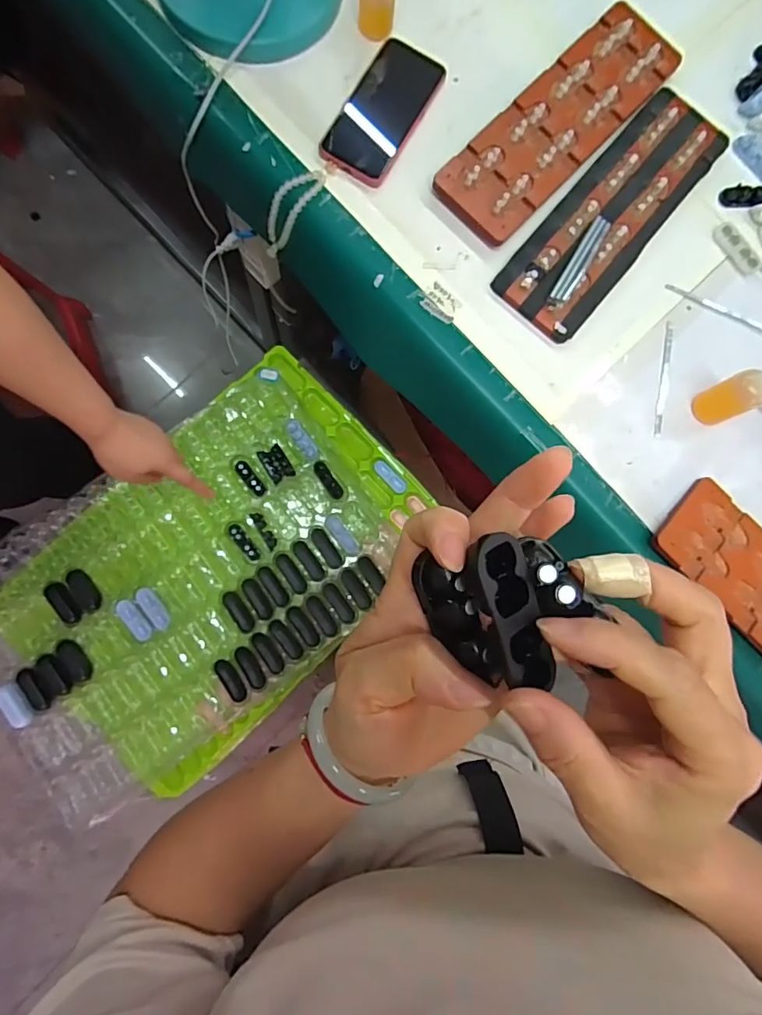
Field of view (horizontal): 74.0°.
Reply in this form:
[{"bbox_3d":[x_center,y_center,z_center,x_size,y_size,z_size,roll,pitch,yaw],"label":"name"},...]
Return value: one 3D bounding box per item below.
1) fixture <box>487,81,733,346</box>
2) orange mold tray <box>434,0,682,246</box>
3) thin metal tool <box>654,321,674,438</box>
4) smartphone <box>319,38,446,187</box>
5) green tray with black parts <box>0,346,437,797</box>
[{"bbox_3d":[0.255,-0.323,0.547,0.100,0.015,0.320,41,83,0],"label":"fixture"},{"bbox_3d":[0.194,-0.419,0.551,0.097,0.018,0.317,44,83,0],"label":"orange mold tray"},{"bbox_3d":[0.308,-0.139,0.549,0.013,0.006,0.126,10,84,-4],"label":"thin metal tool"},{"bbox_3d":[0.002,-0.424,0.543,0.079,0.006,0.163,28,83,-2],"label":"smartphone"},{"bbox_3d":[-0.244,0.083,0.746,0.401,0.048,0.619,45,83,1],"label":"green tray with black parts"}]

